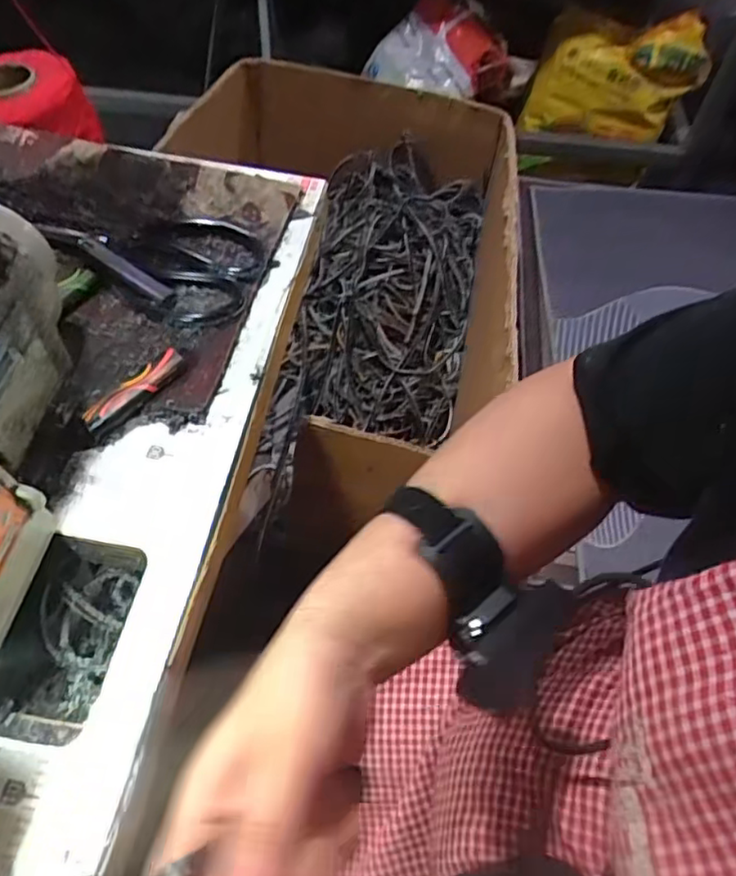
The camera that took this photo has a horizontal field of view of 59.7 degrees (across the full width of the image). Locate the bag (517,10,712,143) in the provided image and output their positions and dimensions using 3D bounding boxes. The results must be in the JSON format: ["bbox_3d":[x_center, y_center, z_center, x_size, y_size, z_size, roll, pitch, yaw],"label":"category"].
[{"bbox_3d":[0.566,-0.824,1.468,0.356,0.251,0.094,20,58,6],"label":"bag"}]

